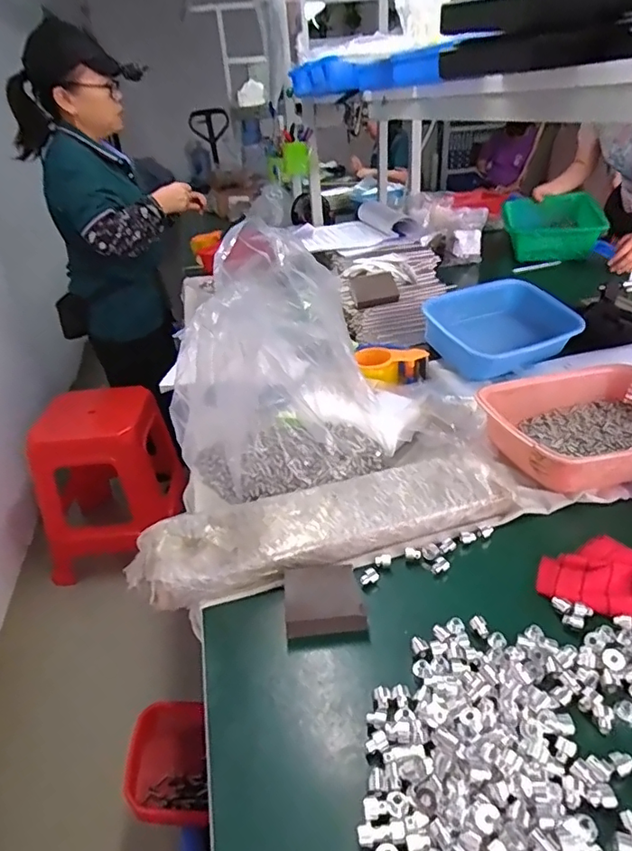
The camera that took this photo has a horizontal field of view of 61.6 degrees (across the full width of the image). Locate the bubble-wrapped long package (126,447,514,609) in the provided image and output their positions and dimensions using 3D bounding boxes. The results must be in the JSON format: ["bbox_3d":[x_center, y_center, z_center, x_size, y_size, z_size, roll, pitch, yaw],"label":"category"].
[{"bbox_3d":[0.011,0.115,0.638,0.456,0.045,0.118,-14,33,-14],"label":"bubble-wrapped long package"}]

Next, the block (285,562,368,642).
[{"bbox_3d":[0.007,0.182,0.557,0.078,0.032,0.076,-7,32,-3],"label":"block"}]

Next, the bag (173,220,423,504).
[{"bbox_3d":[-0.039,-0.116,0.743,0.307,0.329,0.296,-26,37,-30],"label":"bag"}]

